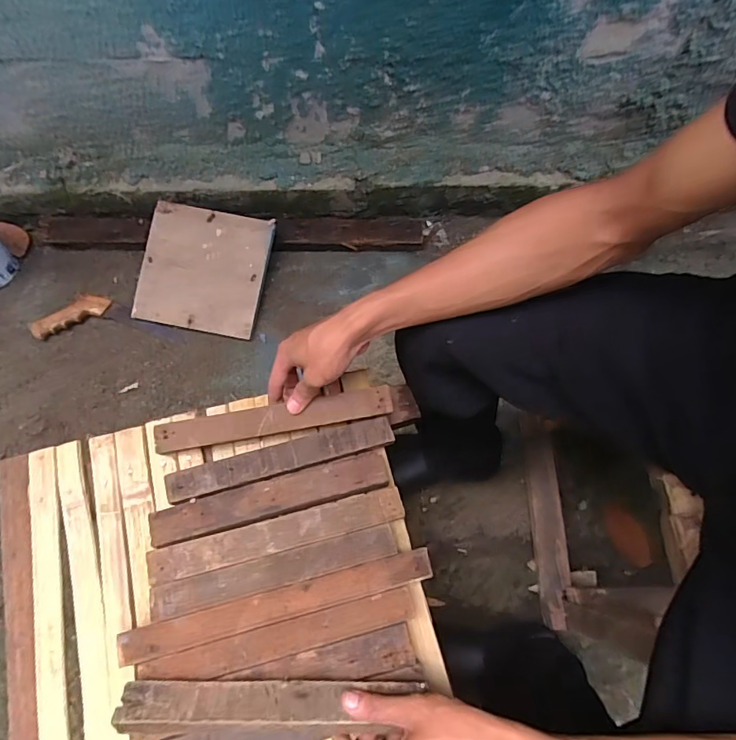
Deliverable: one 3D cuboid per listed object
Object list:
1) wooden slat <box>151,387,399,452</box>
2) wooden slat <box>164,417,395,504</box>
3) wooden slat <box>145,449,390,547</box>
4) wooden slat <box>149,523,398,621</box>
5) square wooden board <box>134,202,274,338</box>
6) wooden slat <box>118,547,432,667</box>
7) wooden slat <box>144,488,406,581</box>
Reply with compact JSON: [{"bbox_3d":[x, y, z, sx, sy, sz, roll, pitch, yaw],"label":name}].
[{"bbox_3d":[-0.098,0.051,0.502,0.246,0.014,0.029,-9,71,-3],"label":"wooden slat"},{"bbox_3d":[-0.089,0.091,0.495,0.233,0.012,0.030,-15,72,-6],"label":"wooden slat"},{"bbox_3d":[-0.096,0.126,0.480,0.236,0.008,0.036,-14,72,-6],"label":"wooden slat"},{"bbox_3d":[-0.088,0.193,0.461,0.233,0.012,0.030,-13,71,-6],"label":"wooden slat"},{"bbox_3d":[-0.336,-0.205,0.977,0.247,0.018,0.246,11,92,1],"label":"square wooden board"},{"bbox_3d":[-0.082,0.220,0.450,0.290,0.012,0.029,-13,71,-6],"label":"wooden slat"},{"bbox_3d":[-0.088,0.161,0.468,0.246,0.007,0.033,-13,71,-6],"label":"wooden slat"}]

